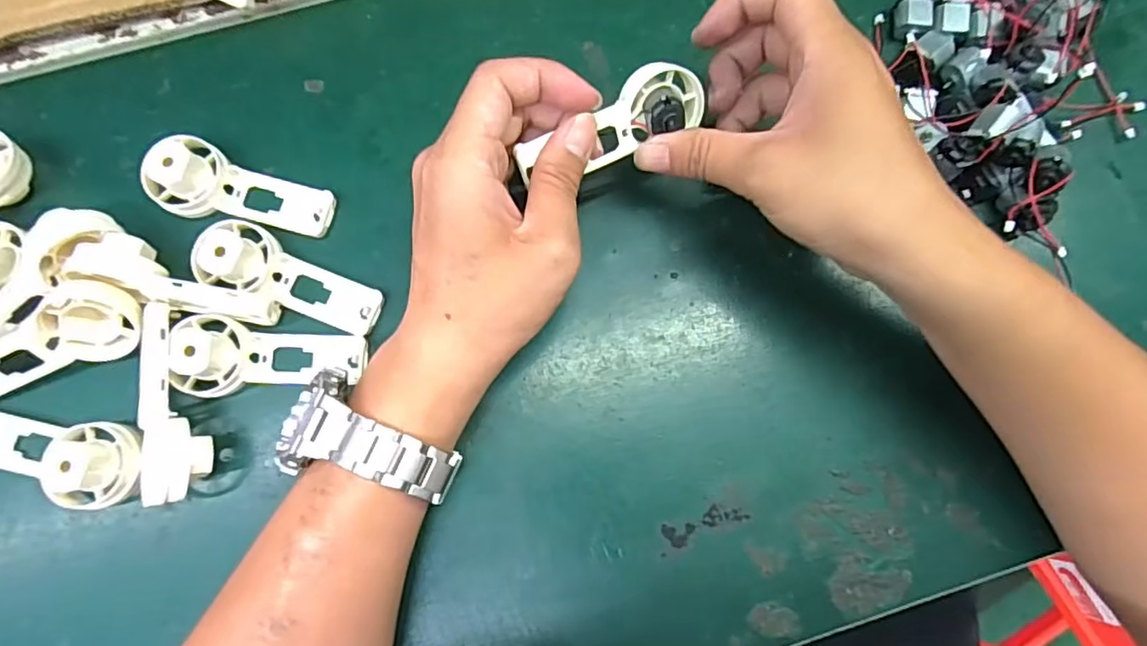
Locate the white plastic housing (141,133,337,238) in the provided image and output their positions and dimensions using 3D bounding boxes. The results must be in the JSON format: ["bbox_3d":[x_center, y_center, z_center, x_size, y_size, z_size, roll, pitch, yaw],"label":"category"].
[{"bbox_3d":[-0.170,-0.068,0.312,0.089,0.020,0.037,14,80,-11],"label":"white plastic housing"}]

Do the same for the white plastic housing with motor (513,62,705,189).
[{"bbox_3d":[0.018,-0.091,0.282,0.093,0.020,0.030,-29,81,-4],"label":"white plastic housing with motor"}]

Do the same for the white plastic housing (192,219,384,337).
[{"bbox_3d":[-0.141,-0.022,0.304,0.090,0.019,0.032,24,80,-9],"label":"white plastic housing"}]

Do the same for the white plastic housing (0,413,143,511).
[{"bbox_3d":[-0.249,0.063,0.284,0.097,0.026,0.037,9,80,1],"label":"white plastic housing"}]

